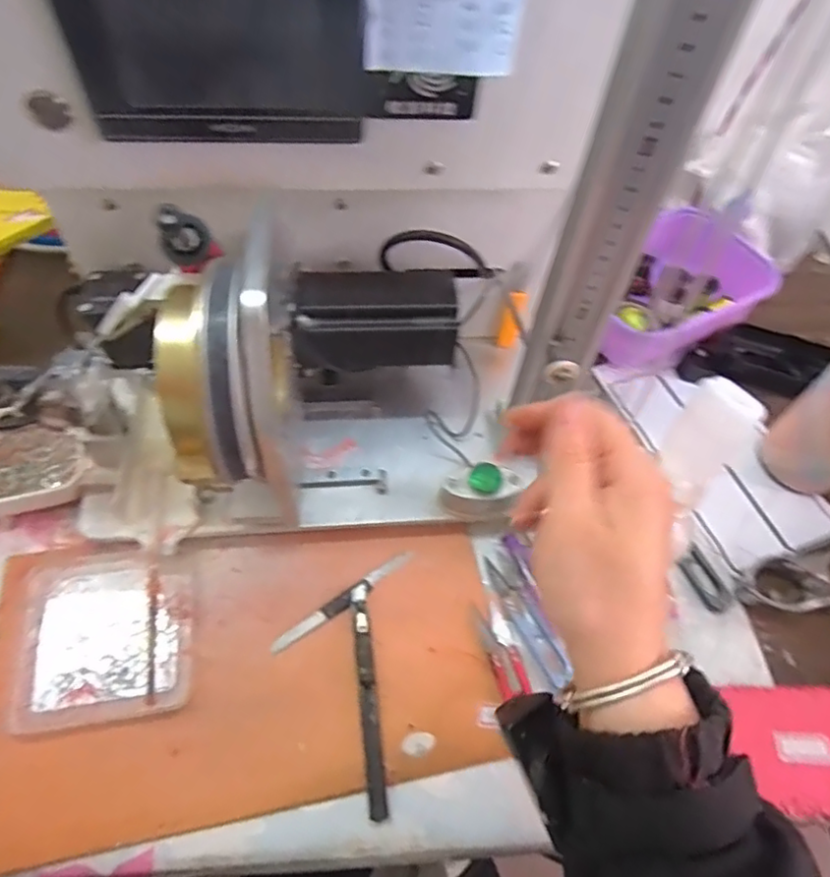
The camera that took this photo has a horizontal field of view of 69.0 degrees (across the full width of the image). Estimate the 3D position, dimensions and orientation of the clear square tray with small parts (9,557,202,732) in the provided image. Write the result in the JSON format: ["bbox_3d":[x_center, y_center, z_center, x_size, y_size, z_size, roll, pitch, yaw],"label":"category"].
[{"bbox_3d":[-0.200,0.123,0.388,0.111,0.021,0.107,-6,58,-8],"label":"clear square tray with small parts"}]

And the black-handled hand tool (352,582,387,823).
[{"bbox_3d":[-0.030,0.161,0.384,0.011,0.007,0.140,-4,58,-7],"label":"black-handled hand tool"}]

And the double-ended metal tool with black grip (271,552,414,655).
[{"bbox_3d":[-0.048,0.112,0.420,0.114,0.004,0.014,-30,64,-21],"label":"double-ended metal tool with black grip"}]

